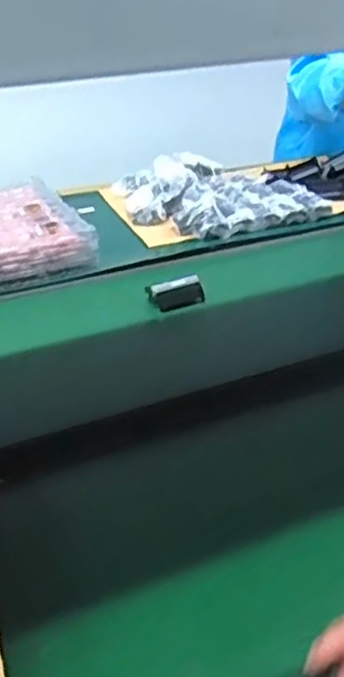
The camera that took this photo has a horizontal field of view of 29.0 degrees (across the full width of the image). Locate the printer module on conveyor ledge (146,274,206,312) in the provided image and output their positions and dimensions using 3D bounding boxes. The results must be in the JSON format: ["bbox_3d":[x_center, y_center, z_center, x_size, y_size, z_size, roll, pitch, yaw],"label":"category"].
[{"bbox_3d":[0.007,-0.062,0.910,0.075,0.030,0.032,-11,35,-17],"label":"printer module on conveyor ledge"}]

